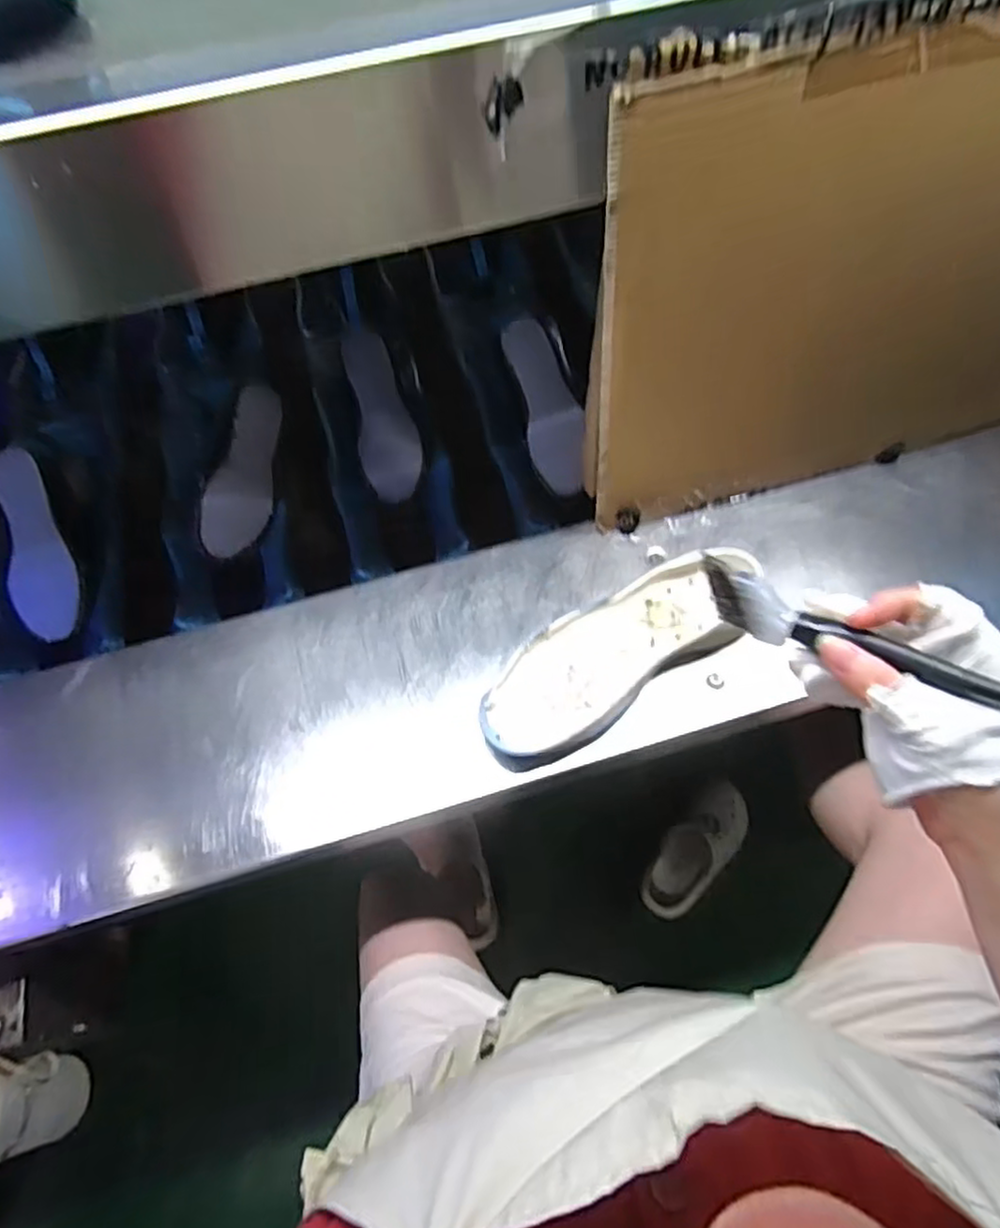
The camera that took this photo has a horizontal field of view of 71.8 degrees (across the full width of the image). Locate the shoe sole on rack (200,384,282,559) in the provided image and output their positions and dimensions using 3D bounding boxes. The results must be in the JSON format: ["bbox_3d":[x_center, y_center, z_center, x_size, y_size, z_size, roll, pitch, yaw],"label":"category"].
[{"bbox_3d":[-0.284,-0.161,0.772,0.068,0.018,0.209,19,68,-33],"label":"shoe sole on rack"}]

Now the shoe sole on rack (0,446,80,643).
[{"bbox_3d":[-0.493,-0.075,0.734,0.062,0.009,0.205,-14,88,-13],"label":"shoe sole on rack"}]

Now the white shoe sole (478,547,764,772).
[{"bbox_3d":[0.105,0.030,0.600,0.271,0.026,0.097,-32,66,-12],"label":"white shoe sole"}]

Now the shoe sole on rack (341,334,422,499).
[{"bbox_3d":[-0.137,-0.231,0.803,0.066,0.011,0.200,-13,90,-12],"label":"shoe sole on rack"}]

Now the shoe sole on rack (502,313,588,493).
[{"bbox_3d":[0.057,-0.246,0.811,0.071,0.016,0.218,-13,83,-12],"label":"shoe sole on rack"}]

